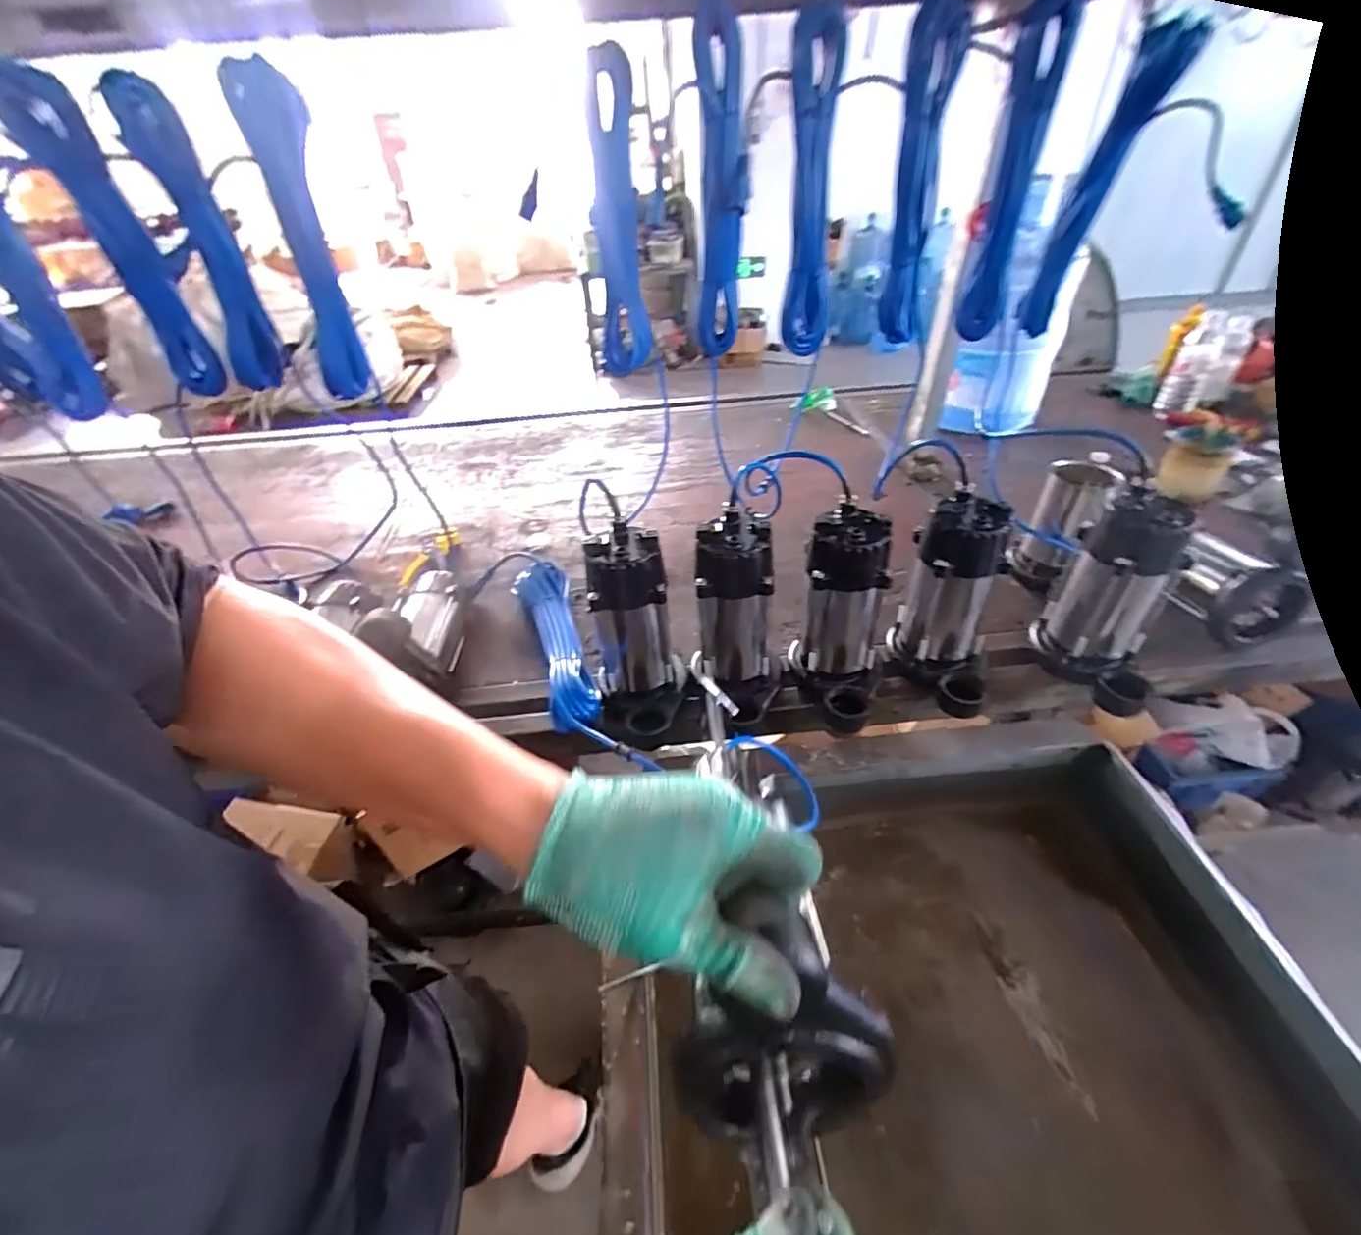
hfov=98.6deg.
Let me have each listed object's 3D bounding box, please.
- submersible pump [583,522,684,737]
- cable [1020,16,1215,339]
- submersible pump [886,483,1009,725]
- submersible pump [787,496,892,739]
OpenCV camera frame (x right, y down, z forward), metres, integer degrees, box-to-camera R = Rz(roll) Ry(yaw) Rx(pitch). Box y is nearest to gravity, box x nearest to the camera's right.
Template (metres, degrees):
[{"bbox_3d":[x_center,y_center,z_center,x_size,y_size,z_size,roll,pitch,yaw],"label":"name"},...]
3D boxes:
[{"bbox_3d":[-0.057,0.025,0.716,0.105,0.255,0.104,-11,40,-9],"label":"submersible pump"},{"bbox_3d":[0.553,-0.547,0.786,0.086,0.338,0.054,-2,61,3],"label":"cable"},{"bbox_3d":[0.324,-0.011,0.702,0.113,0.233,0.122,11,42,17],"label":"submersible pump"},{"bbox_3d":[0.199,0.003,0.704,0.092,0.233,0.148,-10,40,-8],"label":"submersible pump"}]

